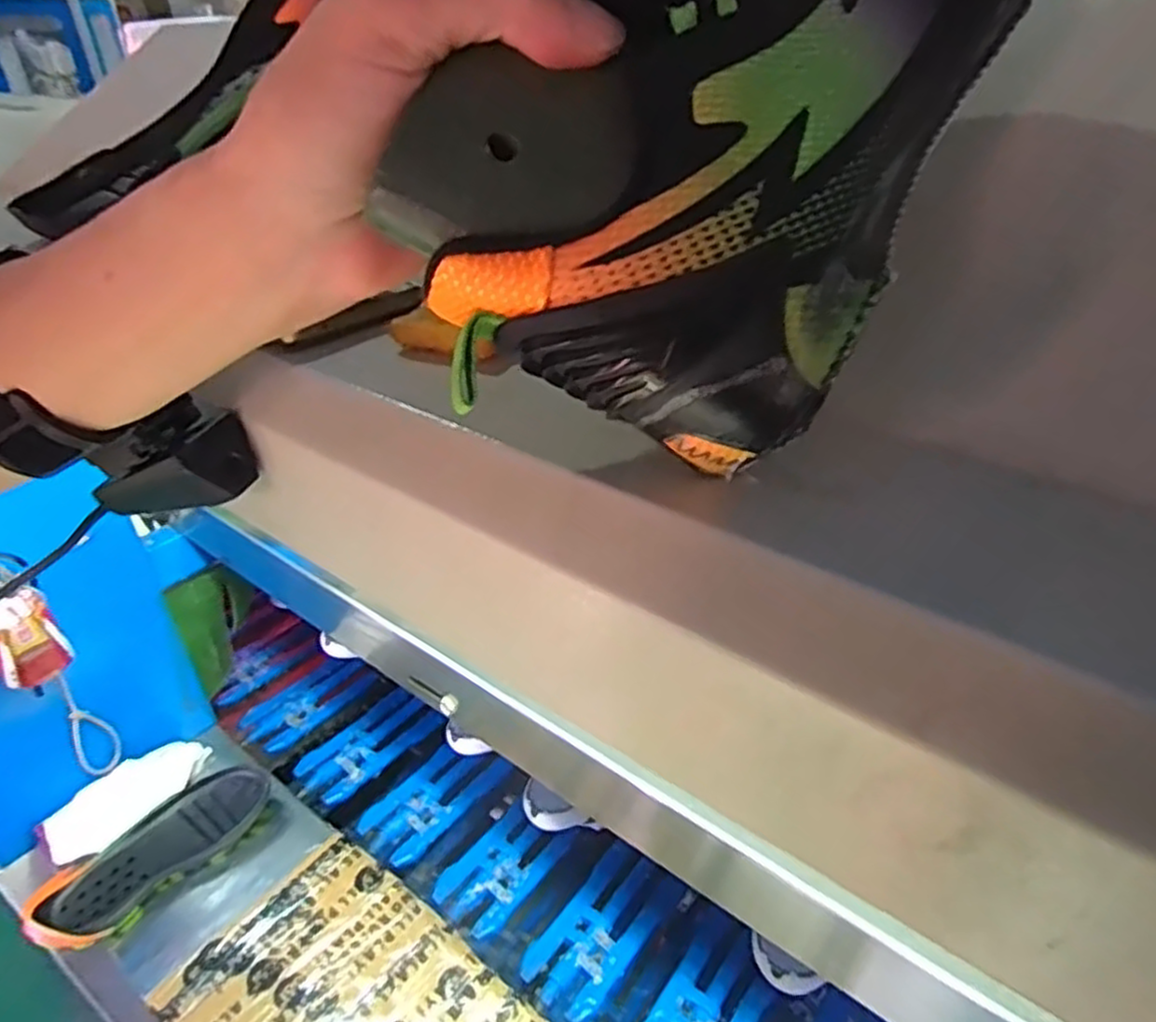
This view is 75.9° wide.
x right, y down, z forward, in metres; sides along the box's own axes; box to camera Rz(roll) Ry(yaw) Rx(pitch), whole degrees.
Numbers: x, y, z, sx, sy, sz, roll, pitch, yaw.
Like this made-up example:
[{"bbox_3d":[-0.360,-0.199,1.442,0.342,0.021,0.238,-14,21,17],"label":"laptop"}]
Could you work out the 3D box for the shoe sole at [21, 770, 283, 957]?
[{"bbox_3d":[-0.494,0.402,0.878,0.256,0.043,0.106,-28,43,-34],"label":"shoe sole"}]

